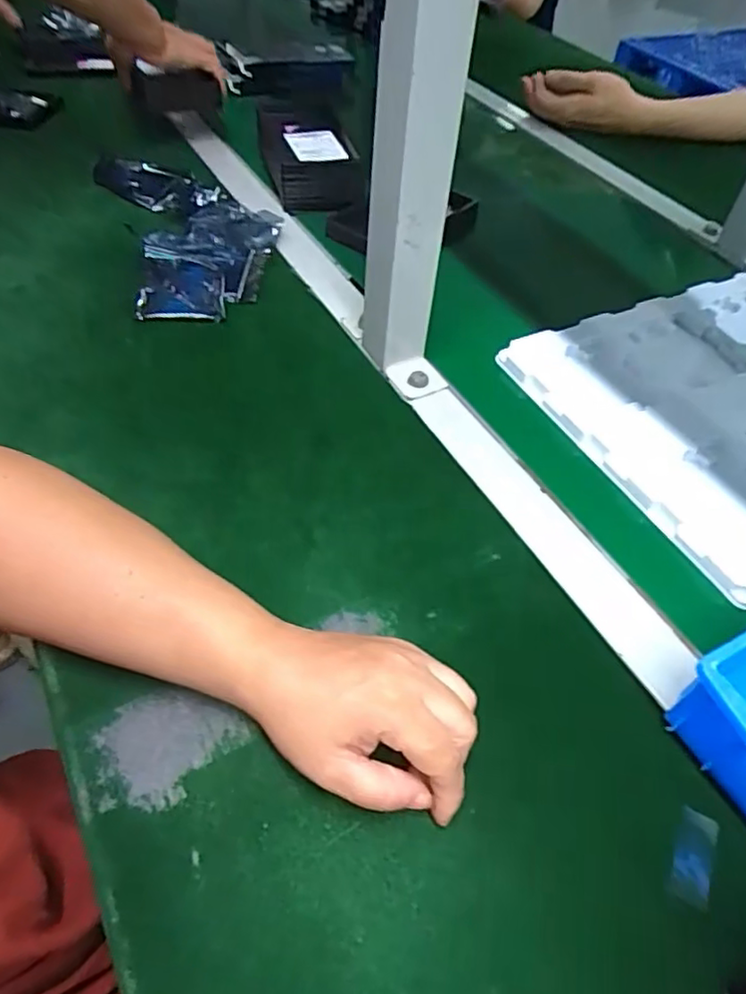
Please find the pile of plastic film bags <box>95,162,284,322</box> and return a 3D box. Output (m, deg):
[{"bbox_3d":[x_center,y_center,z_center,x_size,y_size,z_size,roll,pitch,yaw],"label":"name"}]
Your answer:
[{"bbox_3d":[-0.179,-0.280,0.635,0.152,0.025,0.297,-15,54,-17],"label":"pile of plastic film bags"}]

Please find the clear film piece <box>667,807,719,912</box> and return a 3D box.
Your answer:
[{"bbox_3d":[0.159,0.177,0.310,0.018,0.004,0.043,25,53,15],"label":"clear film piece"}]

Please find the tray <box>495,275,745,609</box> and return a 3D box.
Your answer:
[{"bbox_3d":[0.317,-0.081,0.531,0.328,0.012,0.277,-20,55,-20],"label":"tray"}]

